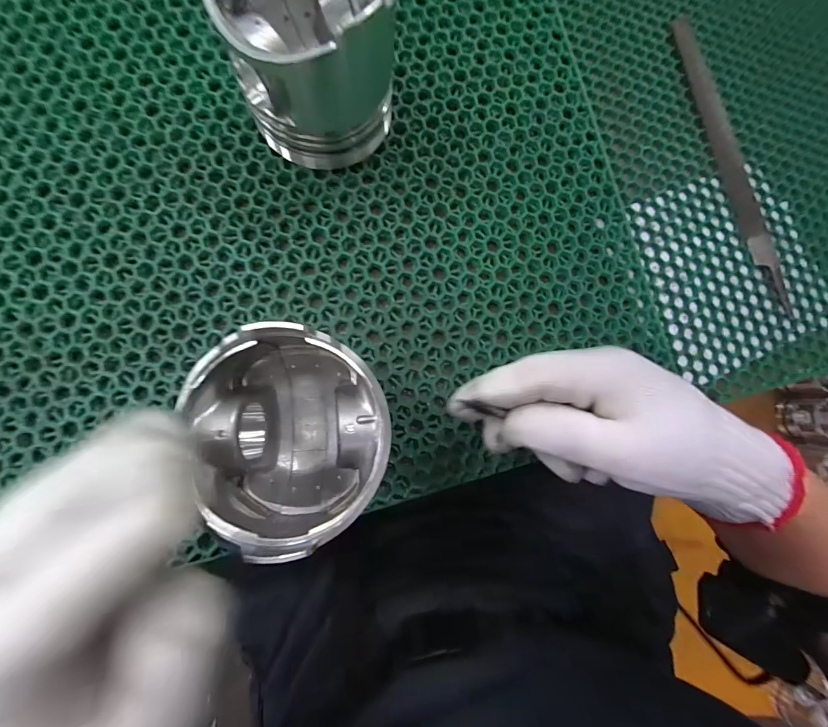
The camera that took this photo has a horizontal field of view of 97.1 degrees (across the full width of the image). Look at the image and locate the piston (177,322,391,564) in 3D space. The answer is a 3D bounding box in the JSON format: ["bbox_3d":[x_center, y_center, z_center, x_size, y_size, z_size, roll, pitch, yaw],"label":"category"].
[{"bbox_3d":[-0.056,0.031,0.187,0.079,0.084,0.102,-16,86,-8],"label":"piston"}]

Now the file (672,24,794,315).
[{"bbox_3d":[0.243,-0.153,0.279,0.023,0.004,0.236,-15,86,-8],"label":"file"}]

